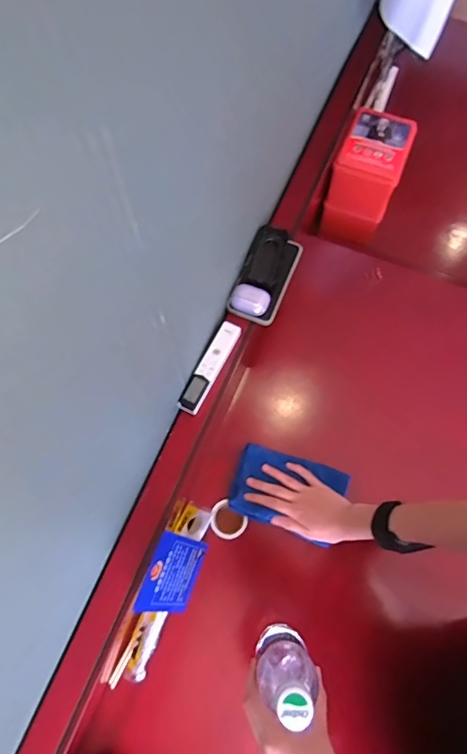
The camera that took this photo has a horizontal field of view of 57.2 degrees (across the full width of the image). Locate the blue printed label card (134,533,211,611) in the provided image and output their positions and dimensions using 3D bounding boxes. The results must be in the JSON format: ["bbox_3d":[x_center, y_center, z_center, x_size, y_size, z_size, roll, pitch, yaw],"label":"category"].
[{"bbox_3d":[-0.080,0.273,0.595,0.009,0.127,0.097,10,67,29],"label":"blue printed label card"}]

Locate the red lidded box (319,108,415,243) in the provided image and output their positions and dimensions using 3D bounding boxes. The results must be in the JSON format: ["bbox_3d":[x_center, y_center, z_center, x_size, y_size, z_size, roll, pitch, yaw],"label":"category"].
[{"bbox_3d":[0.304,-0.461,0.984,0.133,0.189,0.213,20,70,7],"label":"red lidded box"}]

